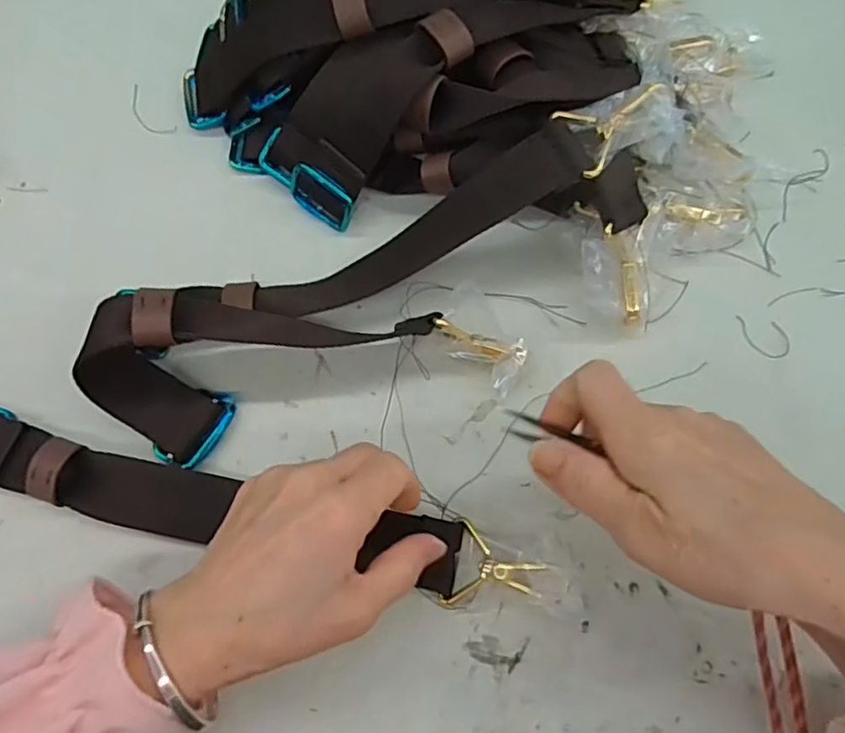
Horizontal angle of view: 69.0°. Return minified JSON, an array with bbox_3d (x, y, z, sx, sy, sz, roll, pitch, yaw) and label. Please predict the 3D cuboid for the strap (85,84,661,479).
[{"bbox_3d":[-0.019,-0.041,0.327,0.311,0.075,0.091,-21,71,-9],"label":"strap"}]

